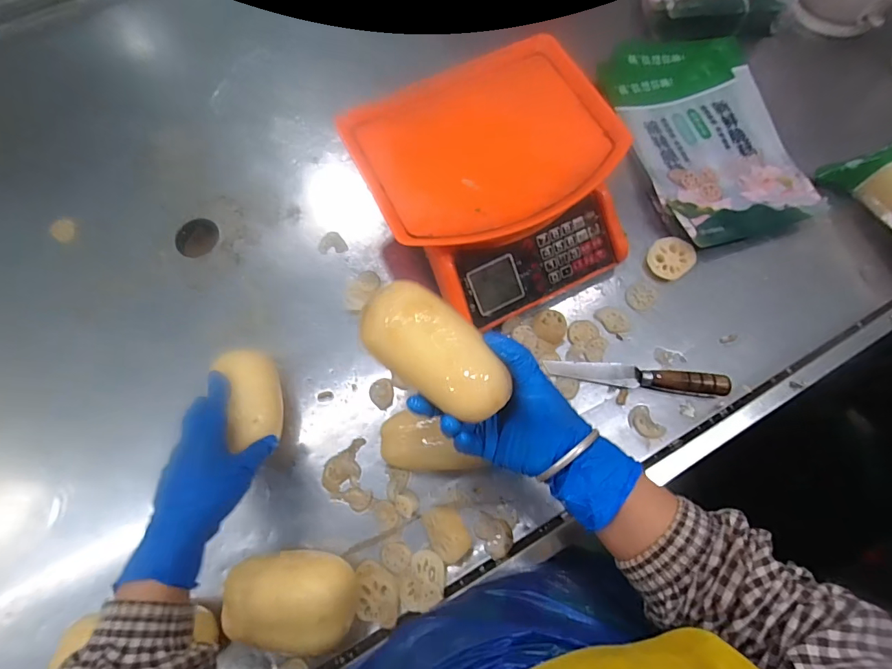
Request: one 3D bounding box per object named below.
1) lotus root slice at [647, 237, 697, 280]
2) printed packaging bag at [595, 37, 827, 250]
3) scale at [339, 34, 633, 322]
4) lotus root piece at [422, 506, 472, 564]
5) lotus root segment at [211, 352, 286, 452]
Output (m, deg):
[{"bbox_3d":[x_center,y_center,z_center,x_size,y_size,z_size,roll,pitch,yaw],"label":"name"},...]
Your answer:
[{"bbox_3d":[0.287,-0.098,0.555,0.053,0.006,0.056,-2,76,7],"label":"lotus root slice"},{"bbox_3d":[0.363,-0.291,0.608,0.220,0.027,0.336,-16,74,-5],"label":"printed packaging bag"},{"bbox_3d":[0.060,-0.175,0.523,0.288,0.115,0.287,-26,75,-8],"label":"scale"},{"bbox_3d":[0.002,0.203,0.446,0.036,0.036,0.053,-31,76,-9],"label":"lotus root piece"},{"bbox_3d":[-0.208,0.065,0.467,0.048,0.053,0.099,-24,75,-7],"label":"lotus root segment"}]

